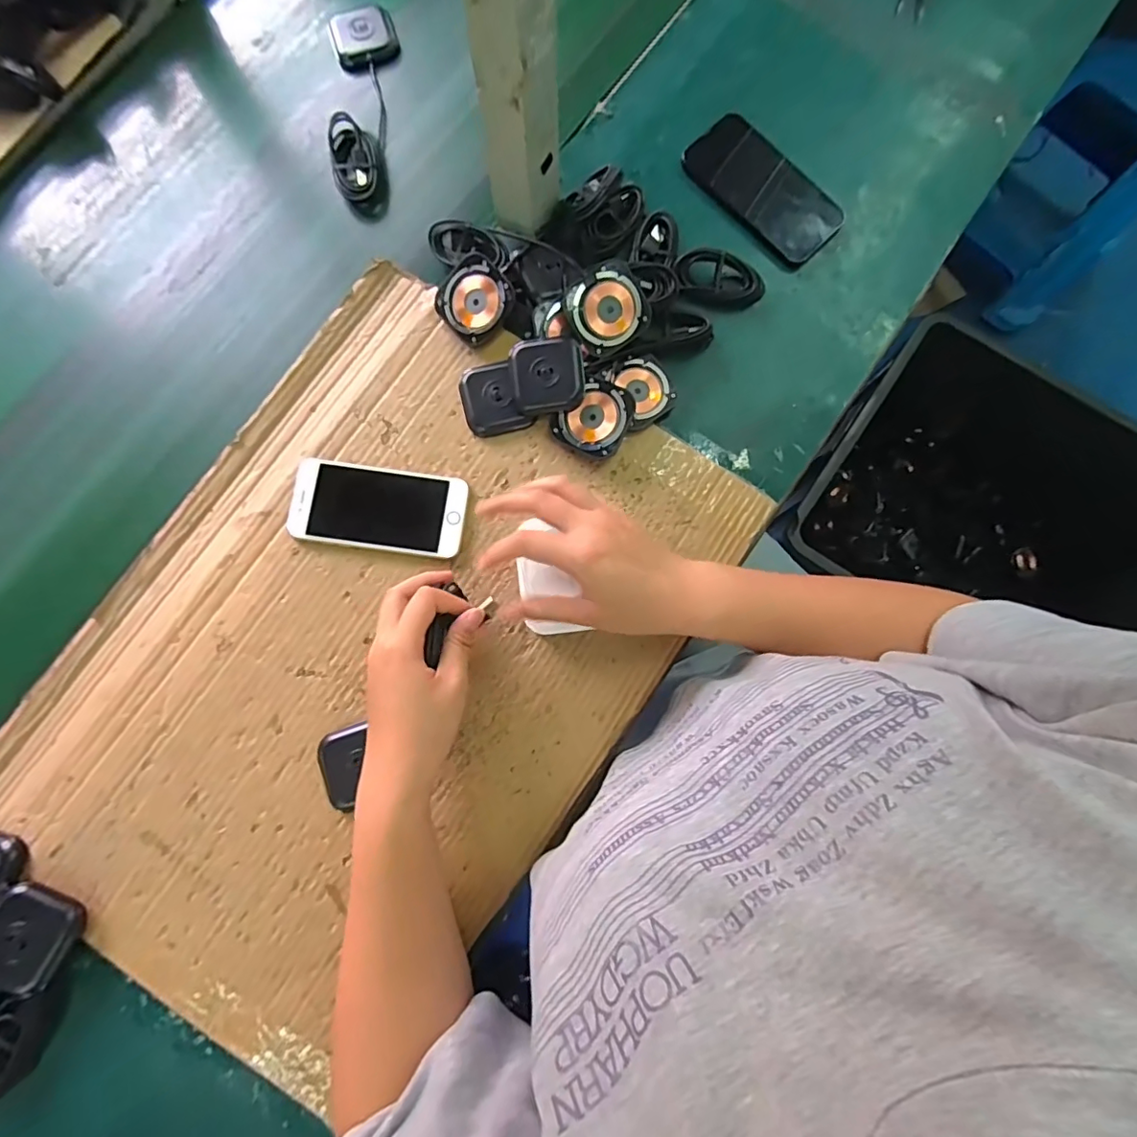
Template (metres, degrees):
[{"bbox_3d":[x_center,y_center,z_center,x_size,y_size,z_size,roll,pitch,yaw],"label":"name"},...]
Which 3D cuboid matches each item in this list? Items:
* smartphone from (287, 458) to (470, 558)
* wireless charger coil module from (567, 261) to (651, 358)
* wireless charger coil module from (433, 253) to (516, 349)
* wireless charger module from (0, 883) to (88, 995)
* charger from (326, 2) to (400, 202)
[{"bbox_3d":[-0.150,-0.048,0.430,0.136,0.011,0.064,8,81,0],"label":"smartphone"},{"bbox_3d":[0.032,-0.207,0.432,0.060,0.008,0.060,-24,102,1],"label":"wireless charger coil module"},{"bbox_3d":[-0.077,-0.222,0.447,0.058,0.011,0.060,-44,81,15],"label":"wireless charger coil module"},{"bbox_3d":[-0.369,0.252,0.368,0.056,0.017,0.056,26,65,-4],"label":"wireless charger module"},{"bbox_3d":[-0.190,-0.436,0.500,0.058,0.023,0.202,-4,81,-1],"label":"charger"}]

